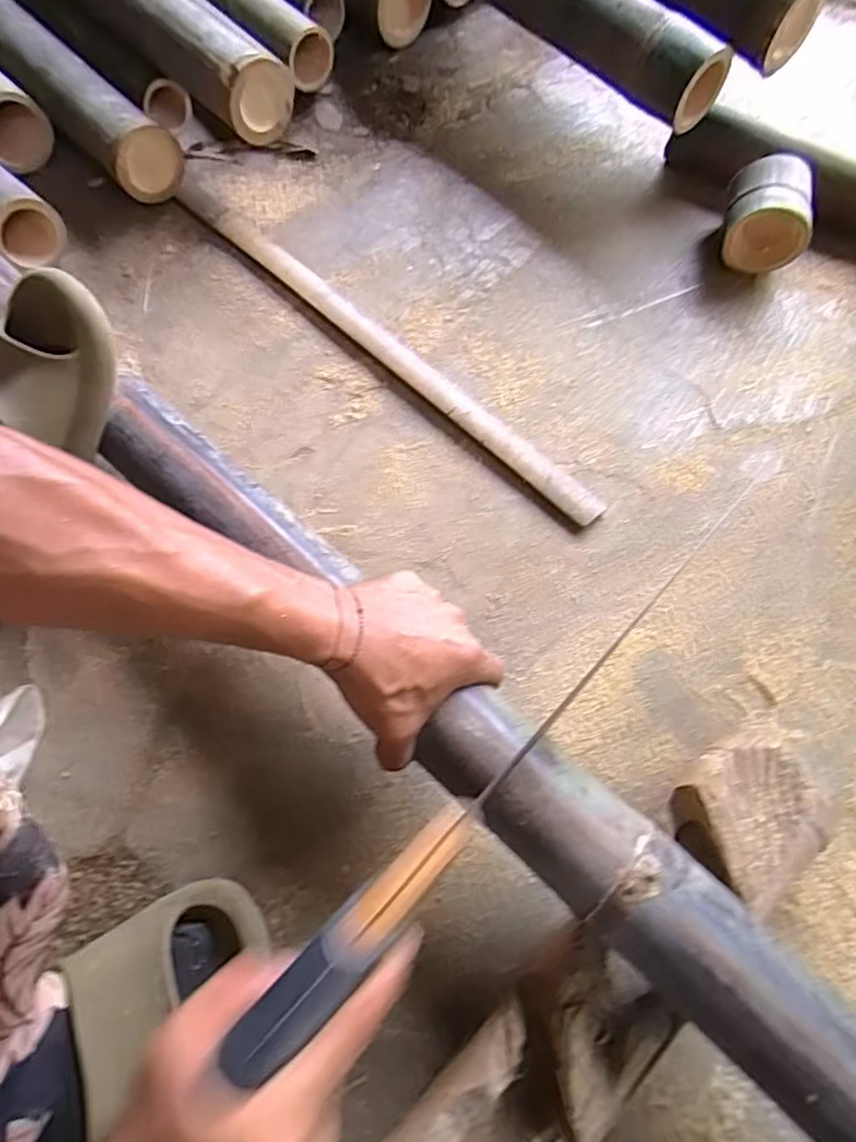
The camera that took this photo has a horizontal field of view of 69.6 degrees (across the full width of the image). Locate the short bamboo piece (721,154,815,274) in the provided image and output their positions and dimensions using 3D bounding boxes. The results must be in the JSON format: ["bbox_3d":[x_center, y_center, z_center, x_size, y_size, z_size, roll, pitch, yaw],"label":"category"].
[{"bbox_3d":[0.319,-0.338,0.585,0.072,0.079,0.069,2,68,1],"label":"short bamboo piece"}]

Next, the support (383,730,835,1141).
[{"bbox_3d":[0.094,0.264,0.370,0.082,0.075,0.388,42,74,16],"label":"support"}]

